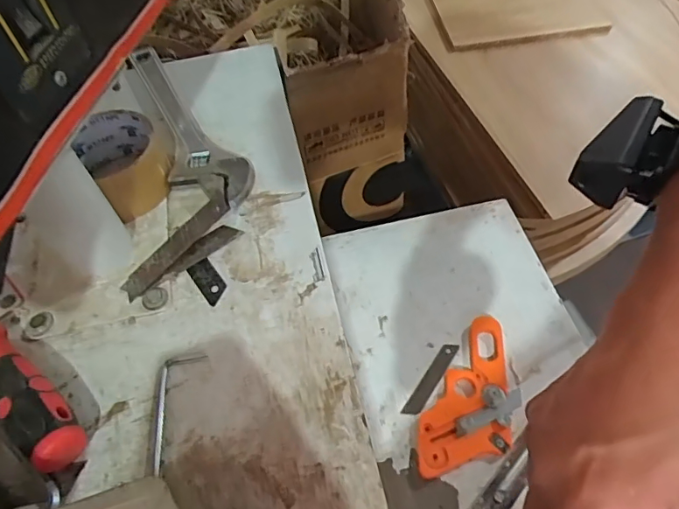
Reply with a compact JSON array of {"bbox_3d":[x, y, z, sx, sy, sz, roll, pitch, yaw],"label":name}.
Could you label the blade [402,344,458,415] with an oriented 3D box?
[{"bbox_3d":[0.104,0.141,0.571,0.018,0.004,0.100,33,64,12],"label":"blade"}]

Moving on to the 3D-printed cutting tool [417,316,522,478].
[{"bbox_3d":[0.151,0.157,0.542,0.085,0.014,0.191,26,61,21],"label":"3D-printed cutting tool"}]

